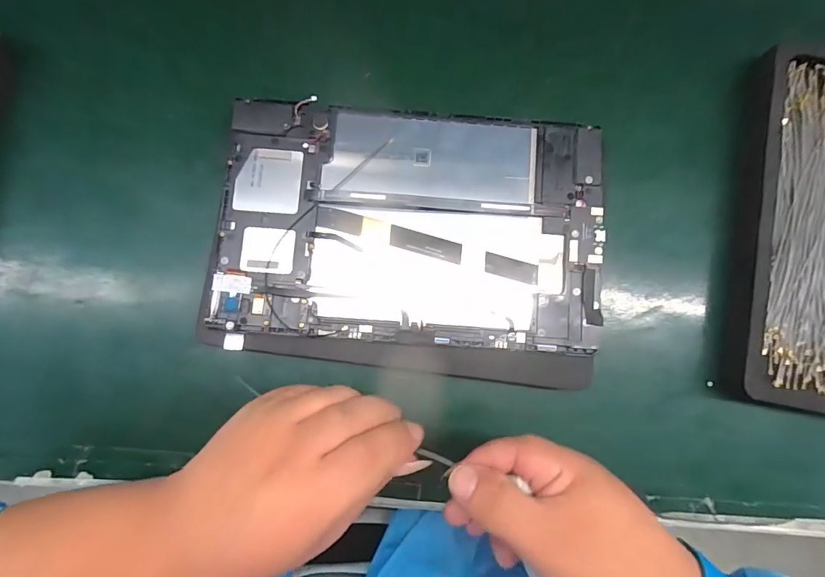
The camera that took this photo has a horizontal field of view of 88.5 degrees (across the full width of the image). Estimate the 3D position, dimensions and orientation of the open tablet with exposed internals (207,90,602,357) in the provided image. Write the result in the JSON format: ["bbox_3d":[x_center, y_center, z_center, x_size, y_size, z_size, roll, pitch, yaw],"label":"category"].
[{"bbox_3d":[0.000,-0.040,0.268,0.234,0.006,0.147,4,83,0],"label":"open tablet with exposed internals"}]

